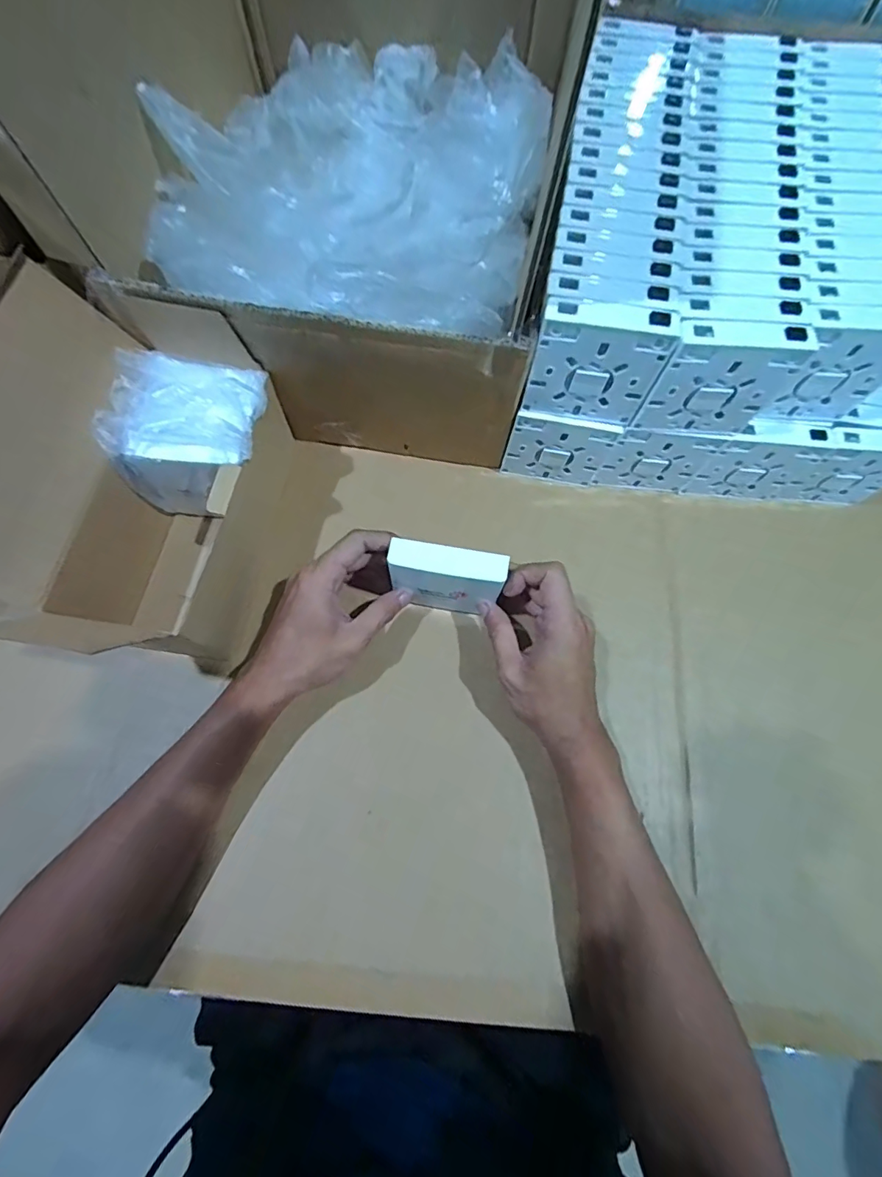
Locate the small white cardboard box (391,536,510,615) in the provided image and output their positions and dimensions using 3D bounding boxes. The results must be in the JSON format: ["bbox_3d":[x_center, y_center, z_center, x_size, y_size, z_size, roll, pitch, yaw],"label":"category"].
[{"bbox_3d":[0.004,-0.007,0.366,0.083,0.061,0.026,11,68,2],"label":"small white cardboard box"}]

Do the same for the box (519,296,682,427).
[{"bbox_3d":[0.108,-0.158,0.341,0.085,0.087,0.018,8,68,1],"label":"box"}]

